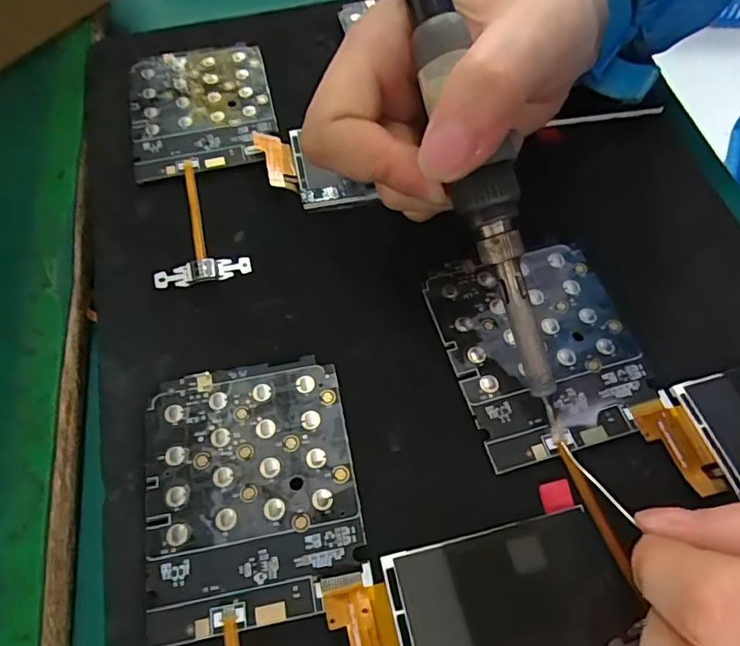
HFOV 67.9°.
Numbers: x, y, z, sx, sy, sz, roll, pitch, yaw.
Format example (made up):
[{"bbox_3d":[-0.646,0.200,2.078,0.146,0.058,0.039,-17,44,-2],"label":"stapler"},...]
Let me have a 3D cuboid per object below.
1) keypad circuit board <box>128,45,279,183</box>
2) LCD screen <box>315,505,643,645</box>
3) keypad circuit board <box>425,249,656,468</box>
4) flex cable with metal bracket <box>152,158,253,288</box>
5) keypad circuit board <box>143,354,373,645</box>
[{"bbox_3d":[-0.076,-0.097,0.247,0.061,0.004,0.072,-12,66,-5],"label":"keypad circuit board"},{"bbox_3d":[0.030,0.078,0.145,0.078,0.004,0.042,-12,62,-5],"label":"LCD screen"},{"bbox_3d":[0.057,0.005,0.185,0.061,0.004,0.073,-15,62,-6],"label":"keypad circuit board"},{"bbox_3d":[-0.072,-0.040,0.217,0.035,0.005,0.060,-19,63,-8],"label":"flex cable with metal bracket"},{"bbox_3d":[-0.036,0.048,0.165,0.061,0.004,0.075,-11,62,-4],"label":"keypad circuit board"}]

